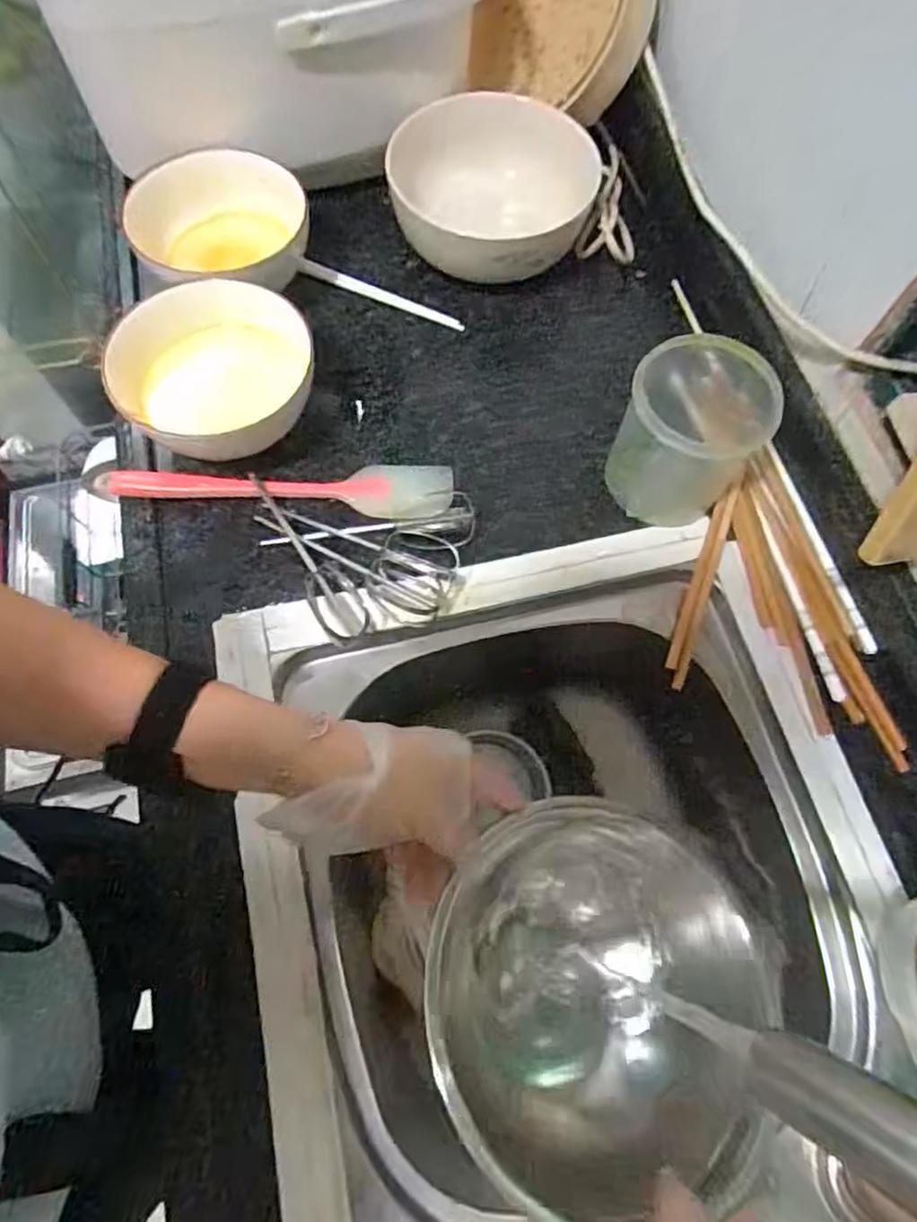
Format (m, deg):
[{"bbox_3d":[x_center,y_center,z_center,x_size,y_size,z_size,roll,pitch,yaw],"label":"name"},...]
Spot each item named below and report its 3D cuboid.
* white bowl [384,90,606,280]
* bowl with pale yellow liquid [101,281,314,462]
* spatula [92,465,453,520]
[{"bbox_3d":[0.029,-0.379,0.610,0.179,0.086,0.177,0,70,-1],"label":"white bowl"},{"bbox_3d":[-0.197,-0.180,0.523,0.150,0.074,0.130,-3,70,-2],"label":"bowl with pale yellow liquid"},{"bbox_3d":[-0.140,-0.101,0.521,0.266,0.022,0.052,2,70,0],"label":"spatula"}]

